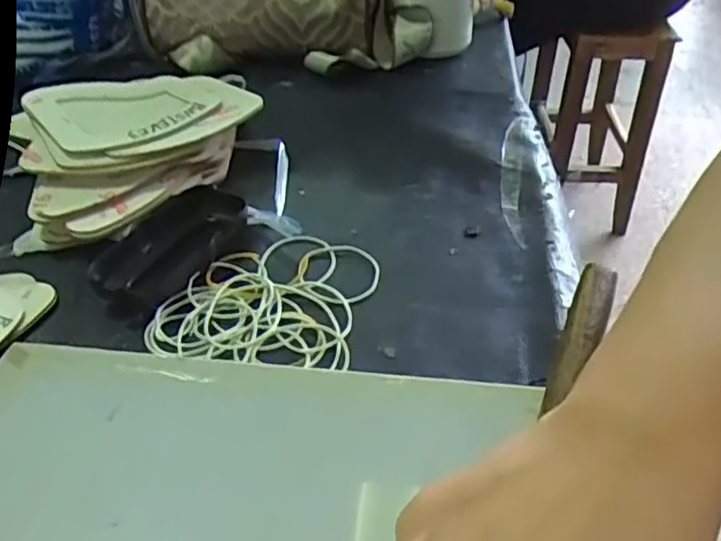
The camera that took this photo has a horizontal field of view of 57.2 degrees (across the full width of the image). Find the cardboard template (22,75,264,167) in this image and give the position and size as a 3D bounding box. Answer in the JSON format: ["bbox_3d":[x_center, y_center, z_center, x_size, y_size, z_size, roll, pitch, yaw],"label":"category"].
[{"bbox_3d":[-0.163,-0.121,0.491,0.143,0.016,0.110,-23,45,-28],"label":"cardboard template"}]

